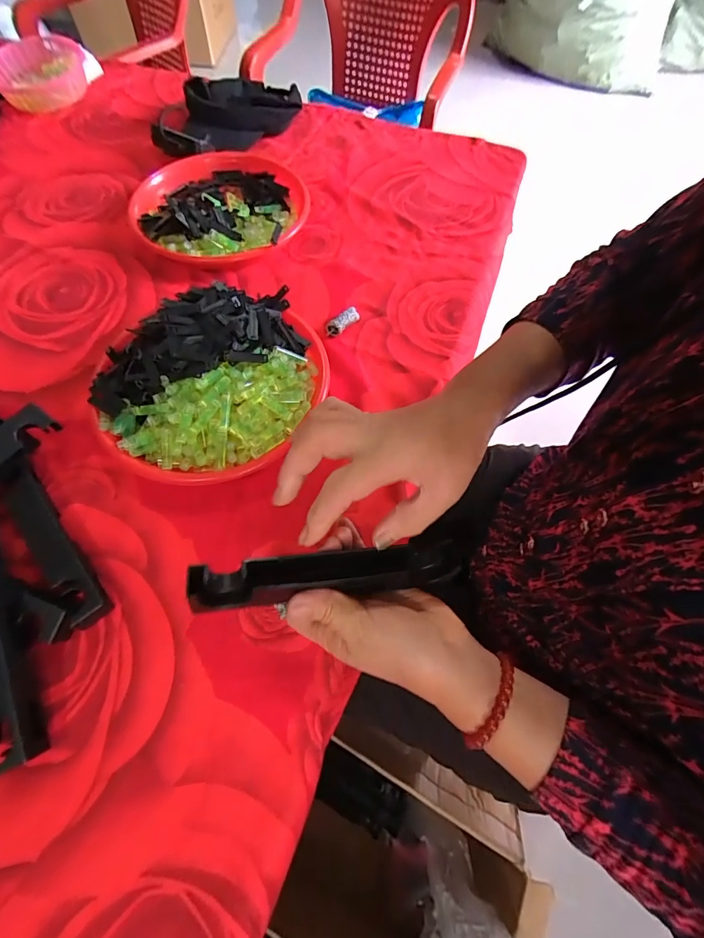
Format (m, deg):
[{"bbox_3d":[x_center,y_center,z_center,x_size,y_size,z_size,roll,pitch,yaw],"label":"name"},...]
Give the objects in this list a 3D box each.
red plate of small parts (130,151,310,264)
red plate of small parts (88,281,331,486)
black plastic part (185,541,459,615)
[{"bbox_3d":[-0.194,-0.397,0.599,0.255,0.047,0.258,0,65,-1],"label":"red plate of small parts"},{"bbox_3d":[-0.151,-0.105,0.446,0.254,0.072,0.236,-39,72,-17],"label":"red plate of small parts"},{"bbox_3d":[-0.018,0.078,0.300,0.190,0.028,0.027,-2,65,-14],"label":"black plastic part"}]

